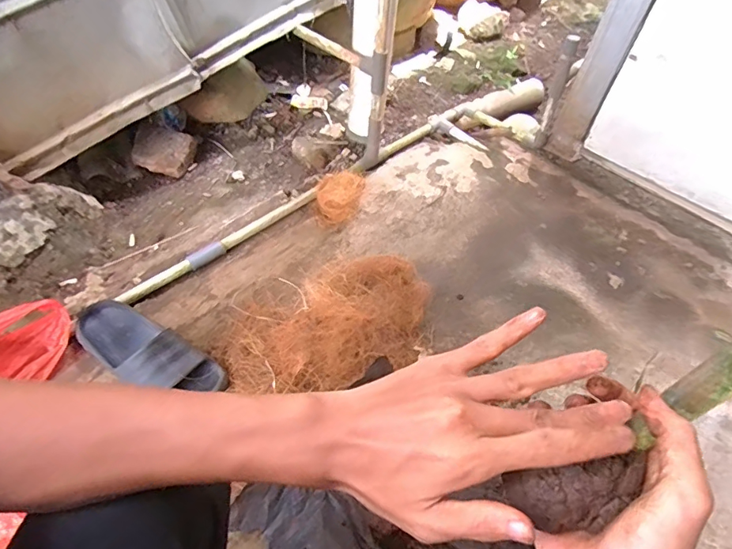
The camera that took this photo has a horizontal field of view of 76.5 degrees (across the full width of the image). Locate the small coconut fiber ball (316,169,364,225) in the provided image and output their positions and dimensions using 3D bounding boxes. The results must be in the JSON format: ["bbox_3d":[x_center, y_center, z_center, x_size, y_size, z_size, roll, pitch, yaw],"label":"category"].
[{"bbox_3d":[-0.051,-0.151,0.955,0.096,0.095,0.077,-2,53,-6],"label":"small coconut fiber ball"}]

